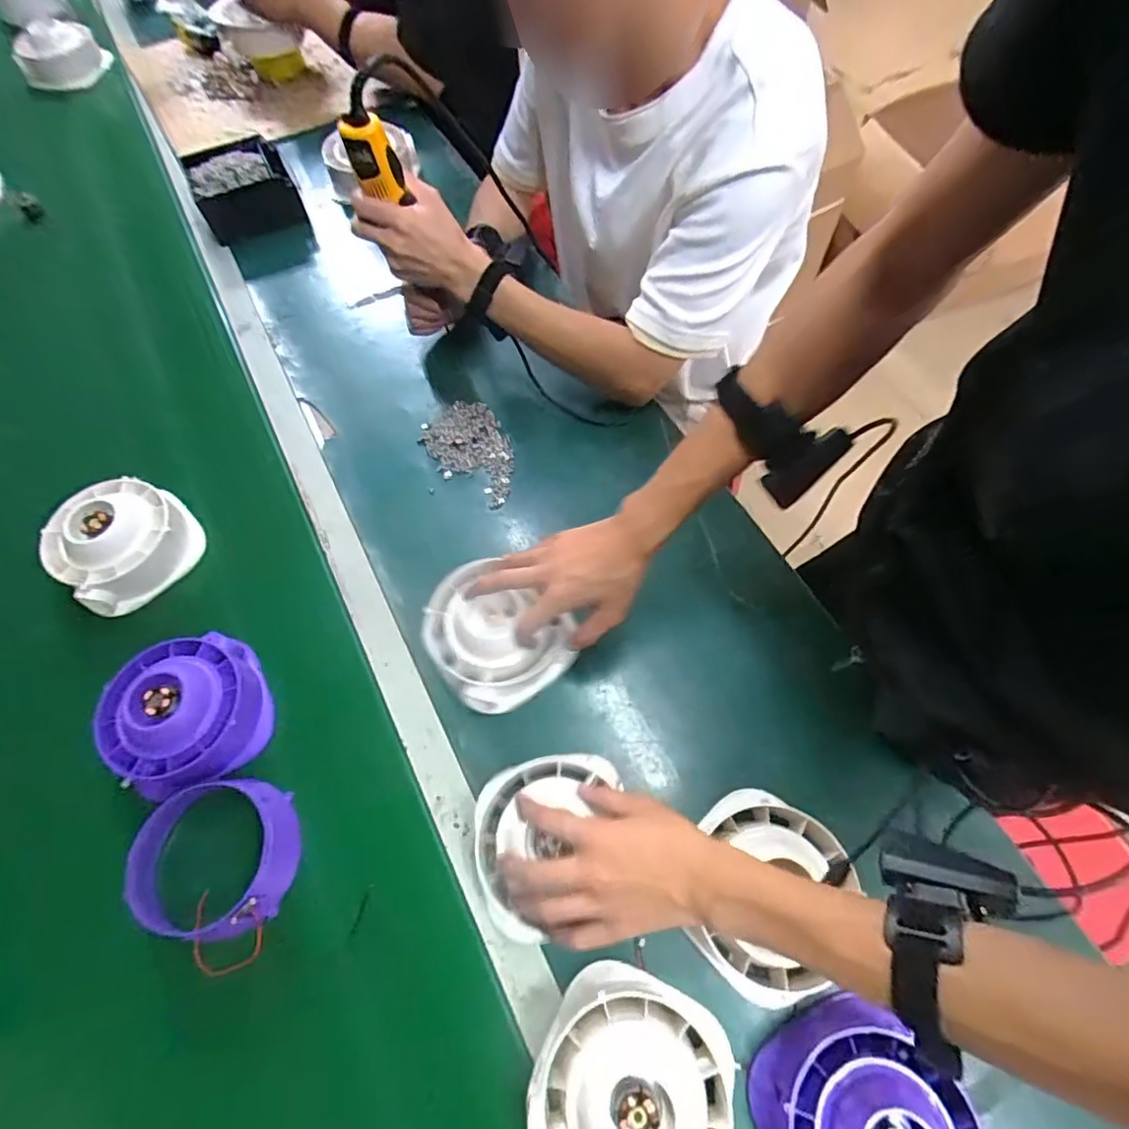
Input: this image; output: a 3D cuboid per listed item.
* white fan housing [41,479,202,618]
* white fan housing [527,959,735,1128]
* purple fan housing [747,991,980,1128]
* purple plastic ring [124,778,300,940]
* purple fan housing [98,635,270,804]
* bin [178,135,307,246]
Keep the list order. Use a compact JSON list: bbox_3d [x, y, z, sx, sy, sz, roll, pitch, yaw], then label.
[{"bbox_3d":[-0.483,-0.028,0.637,0.129,0.066,0.132,-1,63,2],"label":"white fan housing"},{"bbox_3d":[0.049,0.373,0.416,0.128,0.056,0.133,-1,63,2],"label":"white fan housing"},{"bbox_3d":[0.213,0.393,0.404,0.137,0.061,0.133,-25,65,-11],"label":"purple fan housing"},{"bbox_3d":[-0.293,0.245,0.497,0.113,0.053,0.118,-1,63,2],"label":"purple plastic ring"},{"bbox_3d":[-0.360,0.137,0.553,0.136,0.066,0.129,-1,63,2],"label":"purple fan housing"},{"bbox_3d":[-0.484,-0.565,0.891,0.137,0.087,0.151,-25,65,-10],"label":"bin"}]

